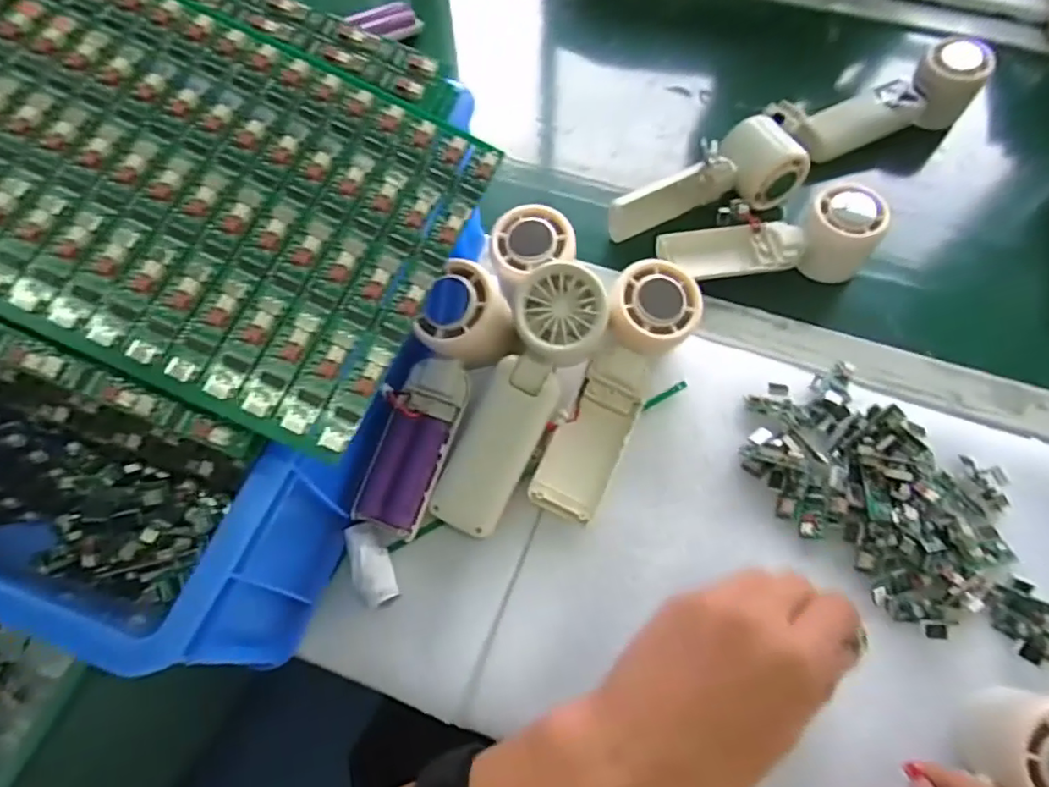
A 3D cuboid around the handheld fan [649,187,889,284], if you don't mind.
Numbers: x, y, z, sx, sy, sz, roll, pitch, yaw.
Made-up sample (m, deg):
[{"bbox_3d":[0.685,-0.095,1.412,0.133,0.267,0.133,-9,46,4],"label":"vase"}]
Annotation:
[{"bbox_3d":[0.192,-0.116,0.478,0.157,0.058,0.065,-2,58,22],"label":"handheld fan"}]

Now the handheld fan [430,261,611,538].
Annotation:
[{"bbox_3d":[0.000,0.003,0.365,0.053,0.050,0.165,28,97,15],"label":"handheld fan"}]

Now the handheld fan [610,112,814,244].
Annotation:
[{"bbox_3d":[0.144,-0.174,0.496,0.159,0.051,0.060,-21,65,-10],"label":"handheld fan"}]

